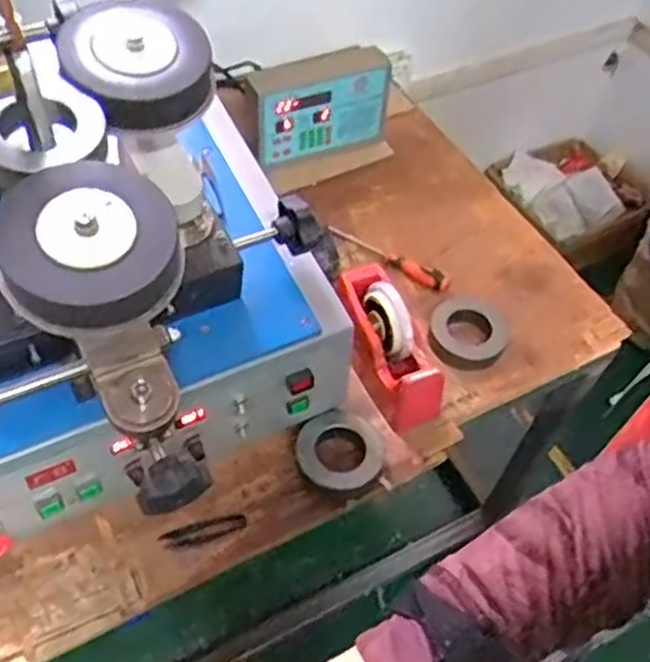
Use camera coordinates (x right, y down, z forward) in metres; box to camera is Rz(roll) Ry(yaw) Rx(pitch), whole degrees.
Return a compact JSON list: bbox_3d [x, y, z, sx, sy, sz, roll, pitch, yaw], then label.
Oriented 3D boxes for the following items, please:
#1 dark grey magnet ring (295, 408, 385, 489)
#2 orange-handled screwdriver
[{"bbox_3d":[0.020,0.143,0.918,0.098,0.015,0.099,3,72,-10],"label":"dark grey magnet ring"},{"bbox_3d":[0.096,-0.112,1.133,0.204,0.033,0.028,34,57,19],"label":"orange-handled screwdriver"}]

